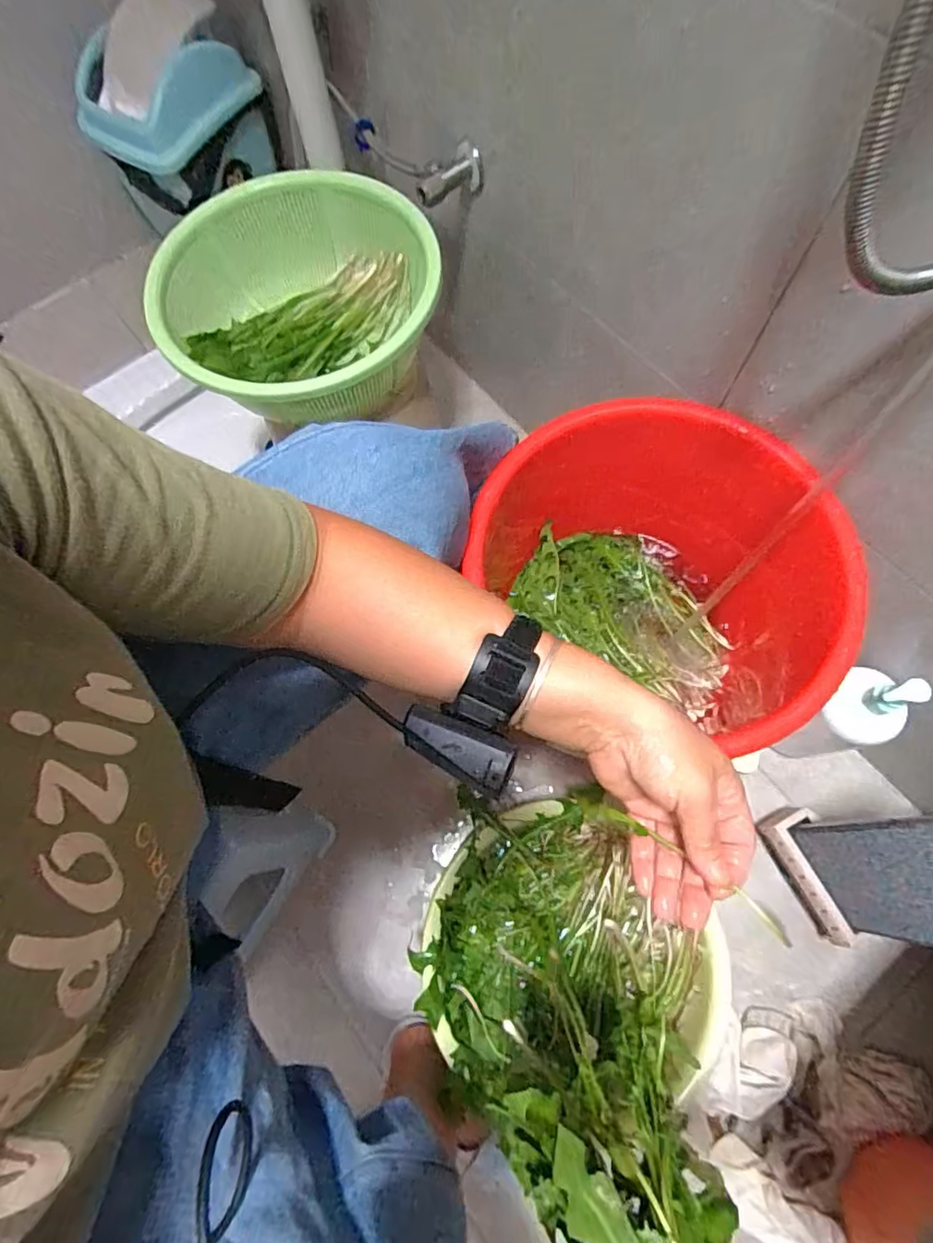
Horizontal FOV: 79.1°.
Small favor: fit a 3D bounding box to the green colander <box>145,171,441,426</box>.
[{"bbox_3d":[-0.188,-0.364,0.664,0.309,0.125,0.324,-1,70,2],"label":"green colander"}]

